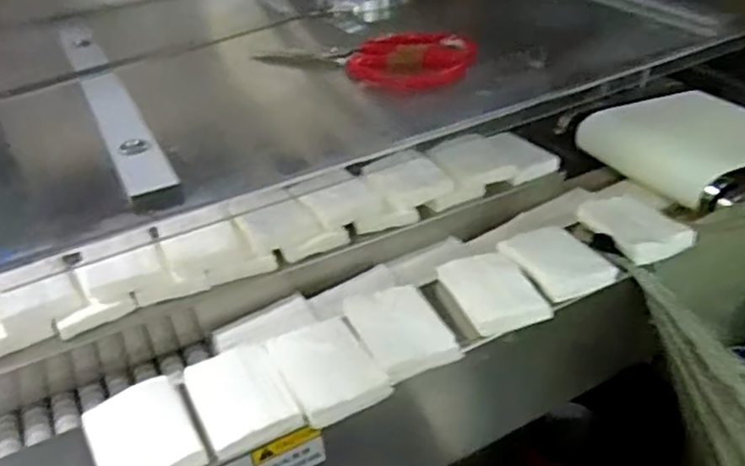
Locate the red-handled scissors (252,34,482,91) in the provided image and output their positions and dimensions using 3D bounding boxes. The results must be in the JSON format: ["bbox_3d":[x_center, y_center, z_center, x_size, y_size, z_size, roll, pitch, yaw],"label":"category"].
[{"bbox_3d":[-0.002,-0.139,0.545,0.169,0.023,0.073,0,35,6],"label":"red-handled scissors"}]

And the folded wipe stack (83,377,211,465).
[{"bbox_3d":[-0.184,0.161,0.537,0.077,0.020,0.107,-22,39,-23],"label":"folded wipe stack"}]

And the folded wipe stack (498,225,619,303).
[{"bbox_3d":[0.184,0.023,0.682,0.074,0.015,0.101,-20,38,-21],"label":"folded wipe stack"}]

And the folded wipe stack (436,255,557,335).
[{"bbox_3d":[0.116,0.057,0.656,0.072,0.020,0.103,-16,37,-16],"label":"folded wipe stack"}]

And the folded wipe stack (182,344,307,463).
[{"bbox_3d":[-0.113,0.134,0.562,0.073,0.019,0.102,-21,38,-22],"label":"folded wipe stack"}]

